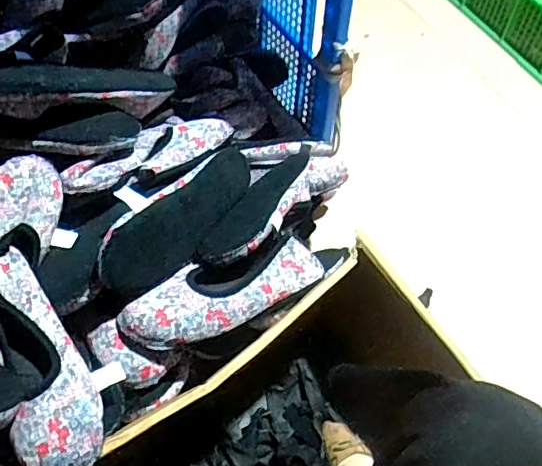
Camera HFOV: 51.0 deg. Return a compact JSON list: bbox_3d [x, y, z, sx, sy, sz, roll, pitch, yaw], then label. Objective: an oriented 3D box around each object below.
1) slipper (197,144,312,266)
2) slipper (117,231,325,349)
[{"bbox_3d":[-0.007,-0.036,0.793,0.077,0.049,0.258,25,41,14],"label":"slipper"},{"bbox_3d":[-0.055,0.067,0.693,0.249,0.053,0.093,-29,61,-21],"label":"slipper"}]

